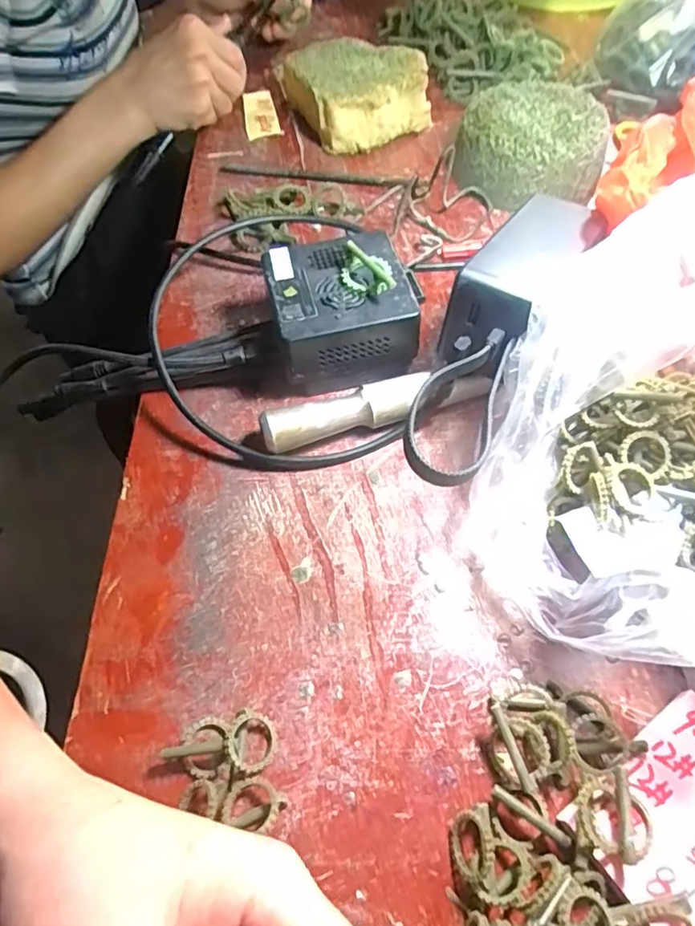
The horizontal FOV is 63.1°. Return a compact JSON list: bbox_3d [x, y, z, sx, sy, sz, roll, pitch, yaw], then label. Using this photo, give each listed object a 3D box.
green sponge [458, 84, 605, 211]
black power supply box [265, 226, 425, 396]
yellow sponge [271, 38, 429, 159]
[{"bbox_3d":[0.135,-0.238,0.420,0.102,0.038,0.114,12,60,10],"label":"green sponge"},{"bbox_3d":[-0.002,-0.088,0.332,0.080,0.053,0.077,-13,59,-4],"label":"black power supply box"},{"bbox_3d":[0.008,-0.310,0.469,0.102,0.039,0.099,-29,61,-14],"label":"yellow sponge"}]

